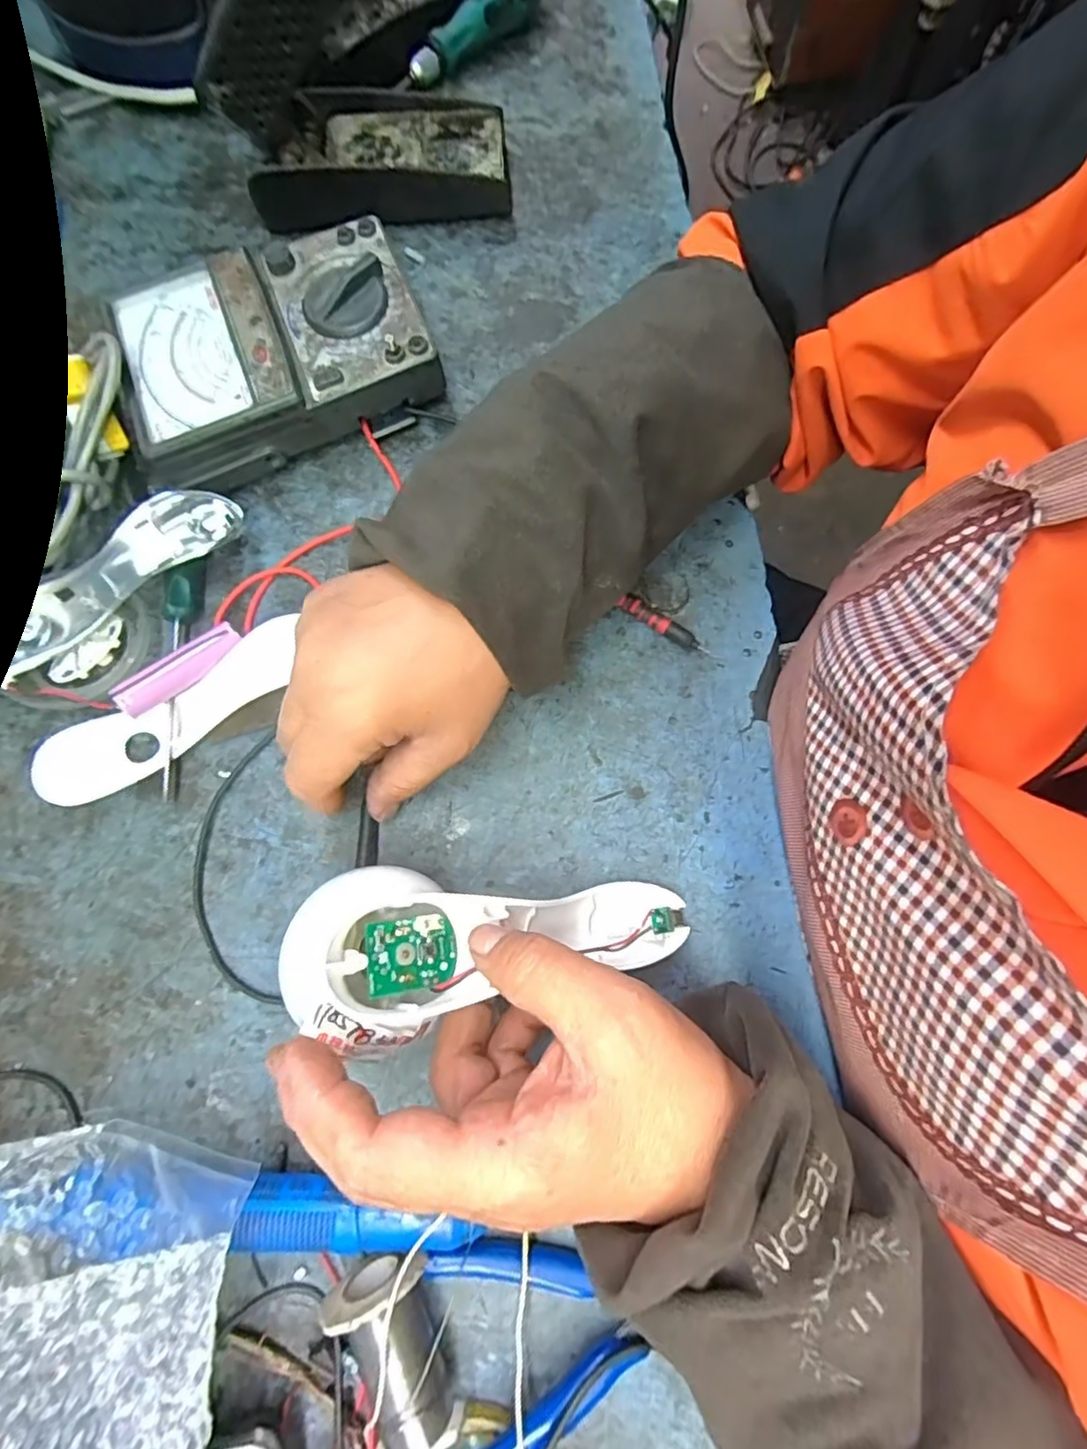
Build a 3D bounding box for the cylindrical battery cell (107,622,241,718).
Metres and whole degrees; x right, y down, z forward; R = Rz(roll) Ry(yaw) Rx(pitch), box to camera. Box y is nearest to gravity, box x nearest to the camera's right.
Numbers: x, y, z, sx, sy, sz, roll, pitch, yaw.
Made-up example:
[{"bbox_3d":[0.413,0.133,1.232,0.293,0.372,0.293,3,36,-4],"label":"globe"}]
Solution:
[{"bbox_3d":[-0.188,-0.030,0.315,0.064,0.019,0.015,-41,38,-20],"label":"cylindrical battery cell"}]

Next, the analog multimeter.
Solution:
[{"bbox_3d":[-0.157,-0.209,0.353,0.178,0.049,0.118,-20,78,-4],"label":"analog multimeter"}]

